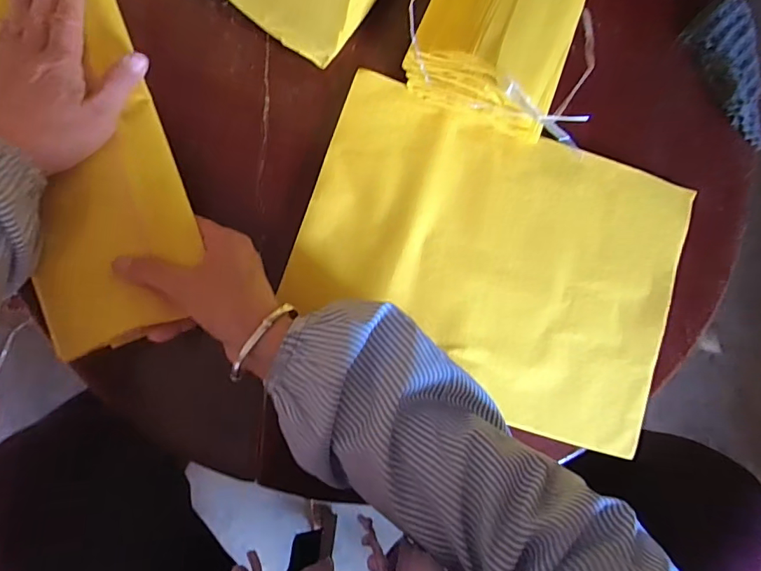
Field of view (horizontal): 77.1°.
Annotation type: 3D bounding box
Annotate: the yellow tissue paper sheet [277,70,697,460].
[{"bbox_3d":[0.105,-0.021,0.431,0.343,0.008,0.255,19,81,-5],"label":"yellow tissue paper sheet"}]

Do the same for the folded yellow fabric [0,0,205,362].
[{"bbox_3d":[-0.235,-0.130,0.358,0.123,0.028,0.354,-19,82,-9],"label":"folded yellow fabric"}]

